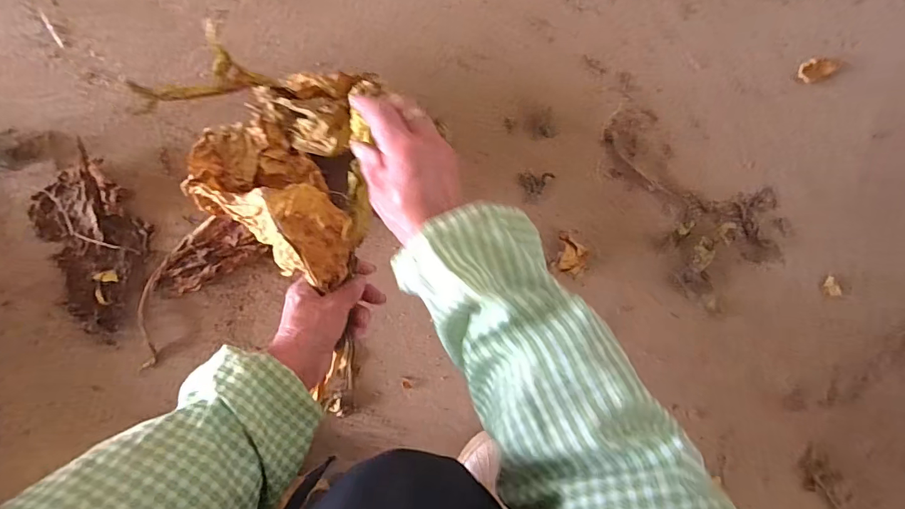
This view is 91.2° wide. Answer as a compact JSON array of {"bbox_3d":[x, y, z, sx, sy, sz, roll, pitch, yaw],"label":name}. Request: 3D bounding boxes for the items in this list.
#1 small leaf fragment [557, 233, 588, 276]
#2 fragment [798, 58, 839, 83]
[{"bbox_3d":[0.137,0.000,0.510,0.036,0.020,0.042,17,94,-8],"label":"small leaf fragment"},{"bbox_3d":[0.429,-0.219,0.521,0.051,0.005,0.024,-20,97,-4],"label":"fragment"}]

